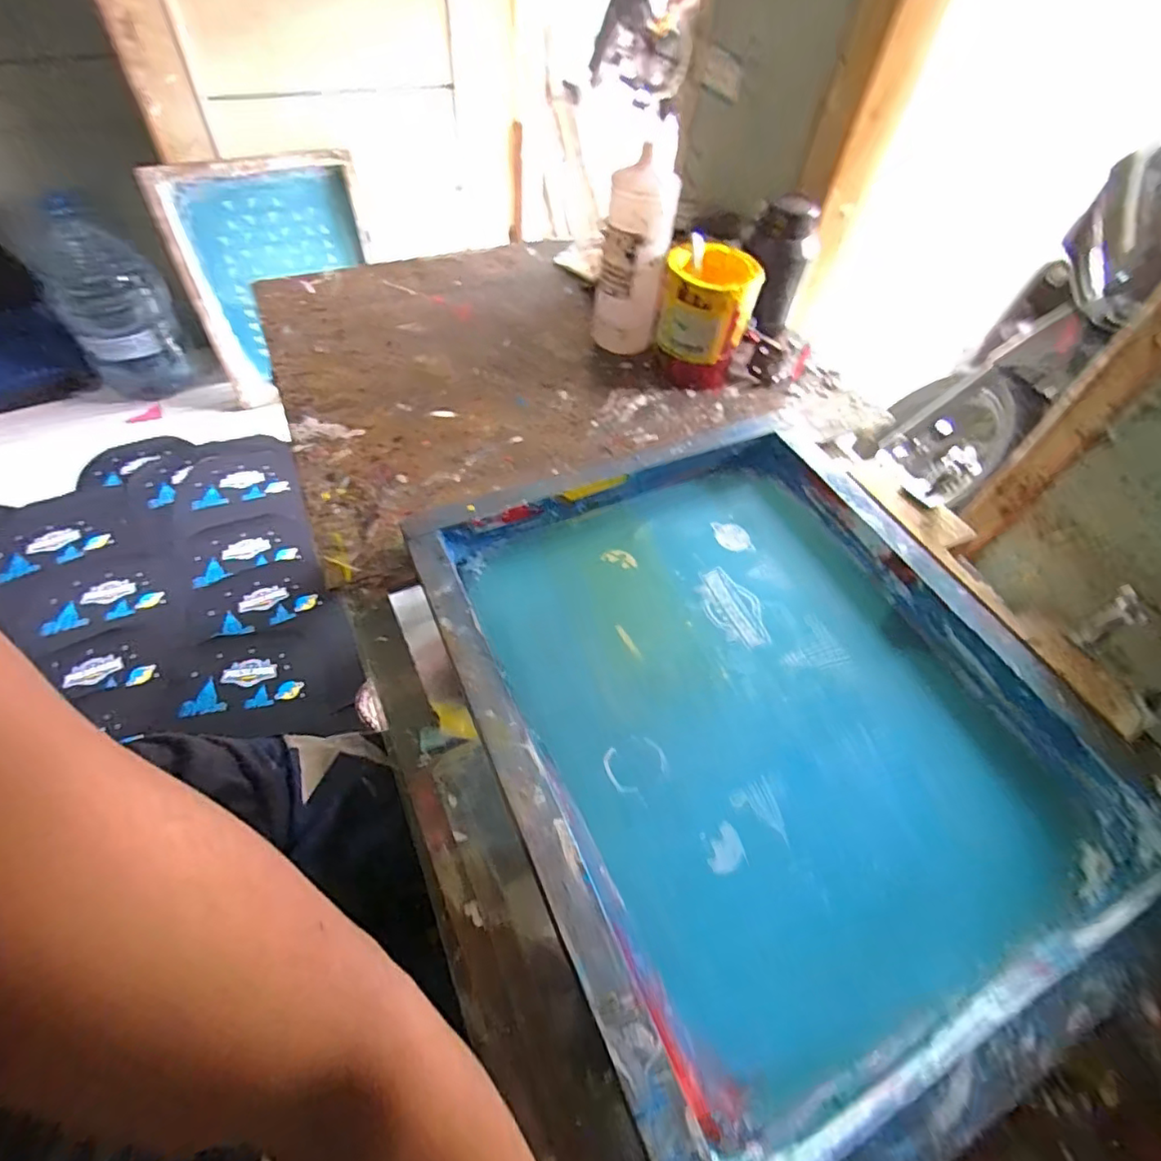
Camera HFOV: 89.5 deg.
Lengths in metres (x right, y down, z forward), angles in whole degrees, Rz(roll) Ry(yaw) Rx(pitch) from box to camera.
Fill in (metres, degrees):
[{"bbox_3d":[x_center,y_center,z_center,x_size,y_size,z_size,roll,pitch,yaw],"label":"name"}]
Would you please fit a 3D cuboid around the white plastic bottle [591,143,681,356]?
[{"bbox_3d":[0.064,-0.392,0.738,0.083,0.225,0.067,9,53,1],"label":"white plastic bottle"}]

